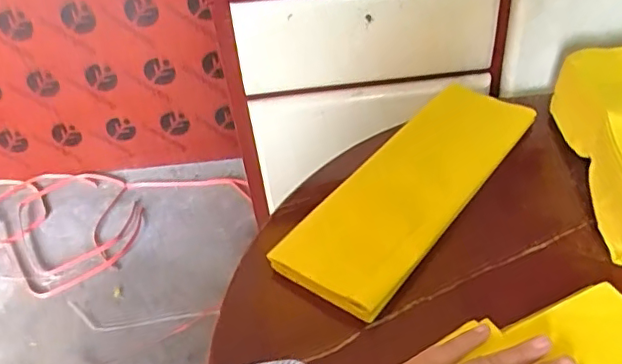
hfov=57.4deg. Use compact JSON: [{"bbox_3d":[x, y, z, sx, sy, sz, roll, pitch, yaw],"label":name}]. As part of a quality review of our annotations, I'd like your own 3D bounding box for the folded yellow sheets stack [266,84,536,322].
[{"bbox_3d":[0.108,-0.003,0.594,0.115,0.023,0.340,25,50,31],"label":"folded yellow sheets stack"}]

